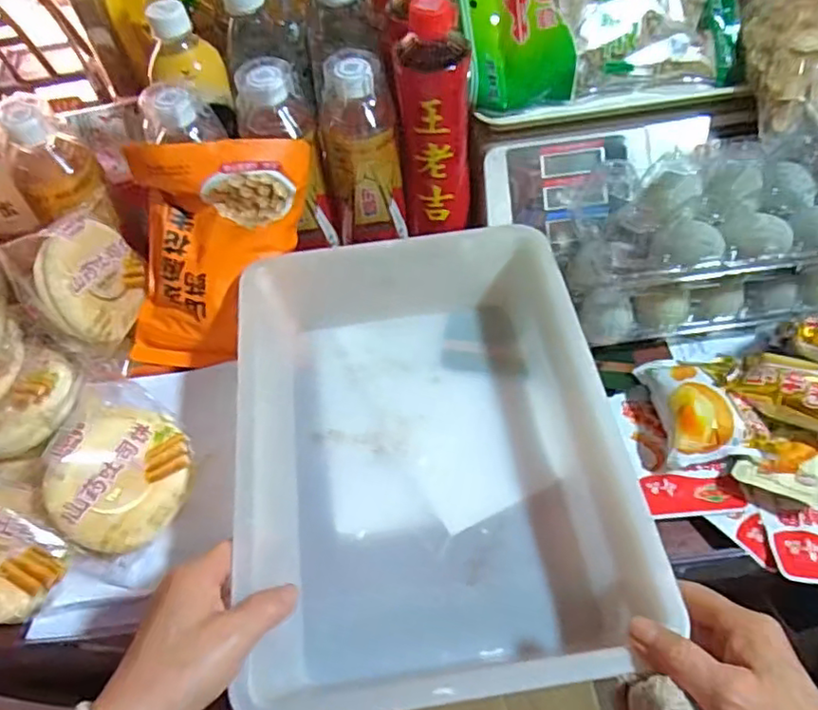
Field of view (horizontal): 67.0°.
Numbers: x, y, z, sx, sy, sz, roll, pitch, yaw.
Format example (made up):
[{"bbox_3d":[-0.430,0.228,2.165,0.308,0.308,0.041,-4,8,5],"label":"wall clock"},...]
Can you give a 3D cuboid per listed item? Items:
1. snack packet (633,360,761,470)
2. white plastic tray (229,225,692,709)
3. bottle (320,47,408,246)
[{"bbox_3d":[0.216,0.037,0.471,0.058,0.035,0.093,-5,55,-1],"label":"snack packet"},{"bbox_3d":[0.010,0.054,0.452,0.240,0.080,0.345,-8,55,-3],"label":"white plastic tray"},{"bbox_3d":[-0.039,-0.174,0.544,0.065,0.155,0.057,0,55,2],"label":"bottle"}]

